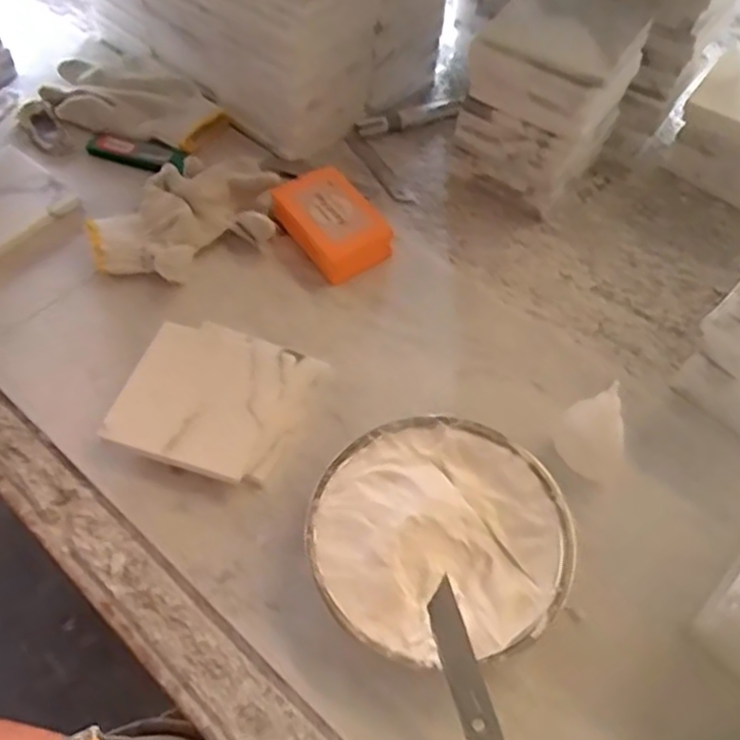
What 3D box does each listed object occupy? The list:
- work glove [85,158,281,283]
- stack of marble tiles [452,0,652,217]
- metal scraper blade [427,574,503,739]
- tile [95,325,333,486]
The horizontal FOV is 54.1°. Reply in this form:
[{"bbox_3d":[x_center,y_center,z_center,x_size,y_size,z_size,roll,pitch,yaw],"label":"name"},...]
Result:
[{"bbox_3d":[-0.148,-0.126,0.587,0.152,0.029,0.107,-23,62,-16],"label":"work glove"},{"bbox_3d":[0.144,-0.223,0.602,0.103,0.145,0.108,32,62,16],"label":"stack of marble tiles"},{"bbox_3d":[0.046,0.150,0.374,0.018,0.004,0.085,-21,50,3],"label":"metal scraper blade"},{"bbox_3d":[-0.105,0.020,0.498,0.119,0.019,0.108,19,59,9],"label":"tile"}]

